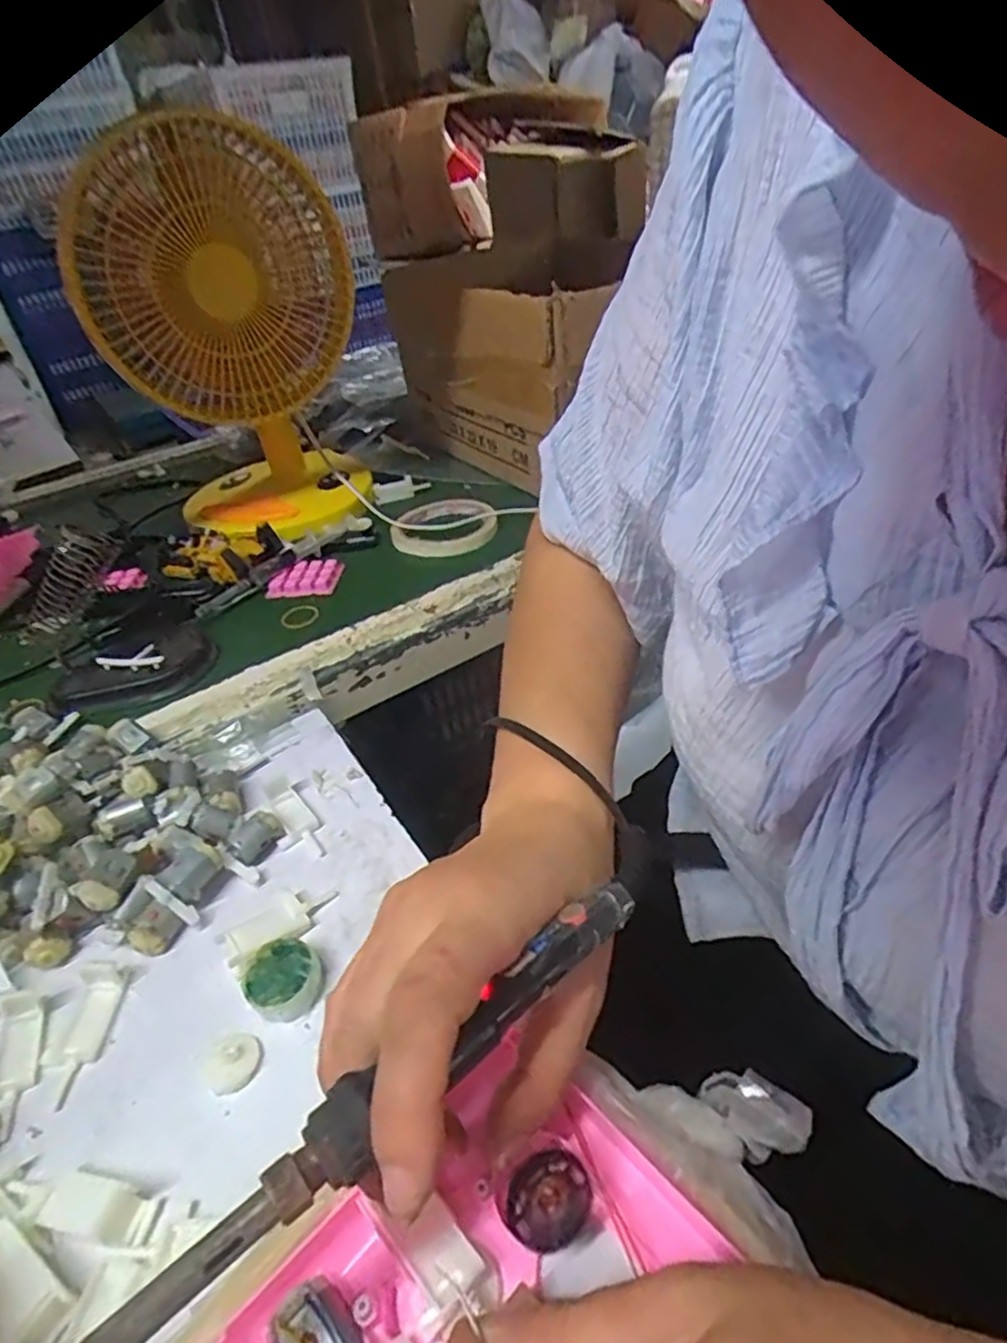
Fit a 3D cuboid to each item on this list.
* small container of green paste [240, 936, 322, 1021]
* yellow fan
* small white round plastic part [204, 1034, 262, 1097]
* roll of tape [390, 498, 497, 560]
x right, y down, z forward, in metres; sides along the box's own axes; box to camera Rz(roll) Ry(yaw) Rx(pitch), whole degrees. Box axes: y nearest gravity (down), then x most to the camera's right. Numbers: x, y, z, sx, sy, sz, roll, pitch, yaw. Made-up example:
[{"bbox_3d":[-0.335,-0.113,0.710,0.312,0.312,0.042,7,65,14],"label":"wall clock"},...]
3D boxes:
[{"bbox_3d":[-0.102,0.141,0.318,0.034,0.019,0.032,-5,39,4],"label":"small container of green paste"},{"bbox_3d":[-0.238,-0.294,0.634,0.200,0.286,0.197,-15,39,-9],"label":"yellow fan"},{"bbox_3d":[-0.116,0.168,0.298,0.023,0.008,0.021,-5,39,4],"label":"small white round plastic part"},{"bbox_3d":[-0.058,-0.142,0.663,0.095,0.023,0.094,-5,39,4],"label":"roll of tape"}]

